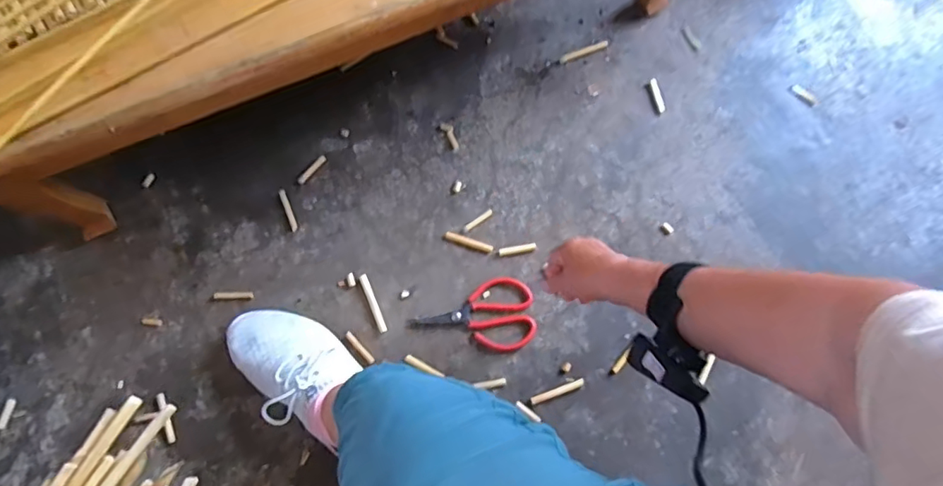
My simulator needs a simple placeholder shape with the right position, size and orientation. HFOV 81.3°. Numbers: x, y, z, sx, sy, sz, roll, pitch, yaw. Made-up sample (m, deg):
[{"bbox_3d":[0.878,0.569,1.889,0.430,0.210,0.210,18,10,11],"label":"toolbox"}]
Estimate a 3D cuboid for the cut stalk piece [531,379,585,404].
[{"bbox_3d":[0.109,0.187,0.690,0.071,0.004,0.010,-19,75,-7],"label":"cut stalk piece"}]

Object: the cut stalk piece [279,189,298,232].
[{"bbox_3d":[-0.248,-0.045,0.747,0.009,0.012,0.065,-22,75,-8],"label":"cut stalk piece"}]

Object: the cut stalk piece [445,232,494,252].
[{"bbox_3d":[-0.003,0.000,0.741,0.066,0.006,0.010,18,74,4],"label":"cut stalk piece"}]

